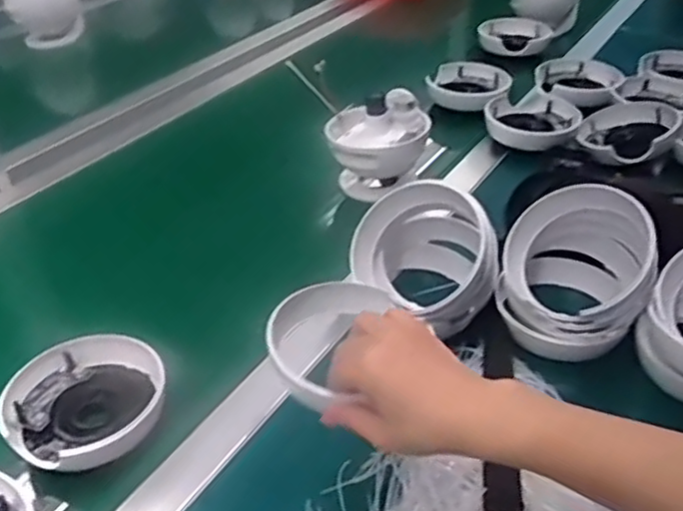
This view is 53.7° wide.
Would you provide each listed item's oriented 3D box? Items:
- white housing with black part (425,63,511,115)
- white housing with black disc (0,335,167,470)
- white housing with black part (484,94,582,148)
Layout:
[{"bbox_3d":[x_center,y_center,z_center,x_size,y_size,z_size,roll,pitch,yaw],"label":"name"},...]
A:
[{"bbox_3d":[0.187,-0.248,0.975,0.117,0.033,0.113,13,36,23],"label":"white housing with black part"},{"bbox_3d":[-0.196,0.112,0.518,0.117,0.030,0.117,-17,35,-20],"label":"white housing with black disc"},{"bbox_3d":[0.246,-0.179,0.873,0.116,0.035,0.148,6,34,13],"label":"white housing with black part"}]

